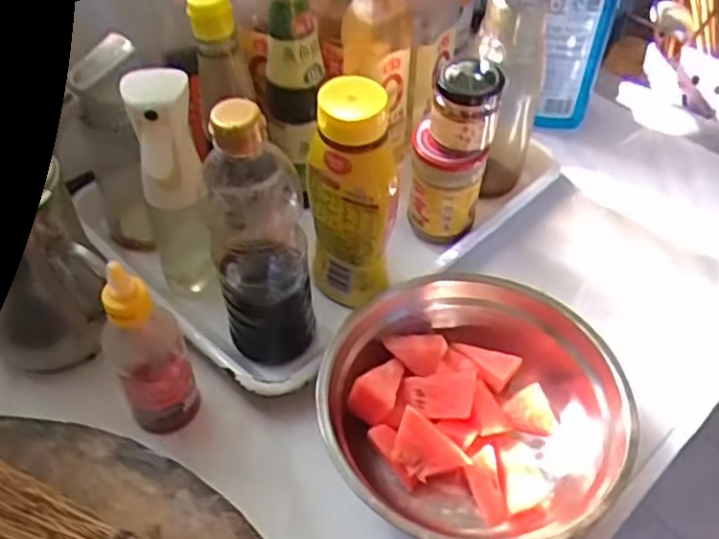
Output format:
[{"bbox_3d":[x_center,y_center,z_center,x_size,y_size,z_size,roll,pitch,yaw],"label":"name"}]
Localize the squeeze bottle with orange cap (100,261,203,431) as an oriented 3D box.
[{"bbox_3d":[-0.159,0.062,0.539,0.054,0.167,0.051,-18,52,-16],"label":"squeeze bottle with orange cap"}]

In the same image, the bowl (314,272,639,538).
[{"bbox_3d":[0.086,0.113,0.561,0.224,0.069,0.222,1,49,-1],"label":"bowl"}]

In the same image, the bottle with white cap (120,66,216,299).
[{"bbox_3d":[-0.156,-0.065,0.606,0.052,0.202,0.054,-14,51,-13],"label":"bottle with white cap"}]

